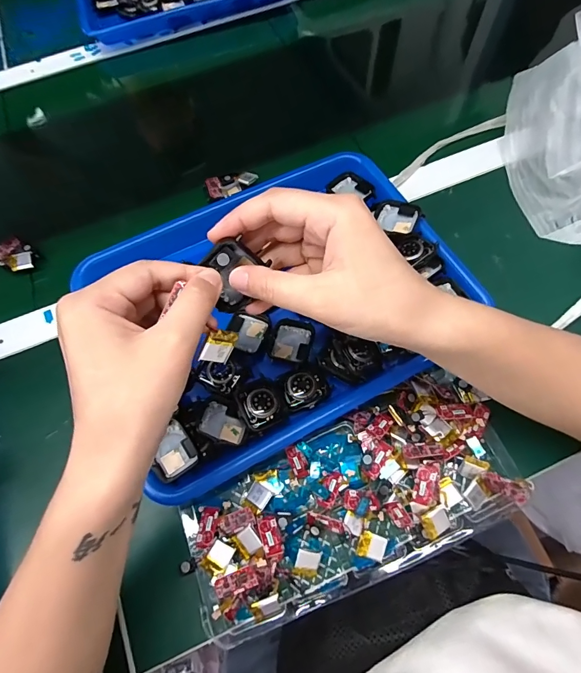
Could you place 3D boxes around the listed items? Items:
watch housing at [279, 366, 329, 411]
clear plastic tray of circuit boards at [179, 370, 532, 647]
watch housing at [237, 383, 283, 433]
[{"bbox_3d":[0.012,0.043,0.327,0.038,0.006,0.034,-18,66,-5],"label":"watch housing"},{"bbox_3d":[0.049,0.127,0.298,0.256,0.029,0.114,-25,67,-8],"label":"clear plastic tray of circuit boards"},{"bbox_3d":[-0.025,0.058,0.314,0.031,0.016,0.034,-24,67,-8],"label":"watch housing"}]

